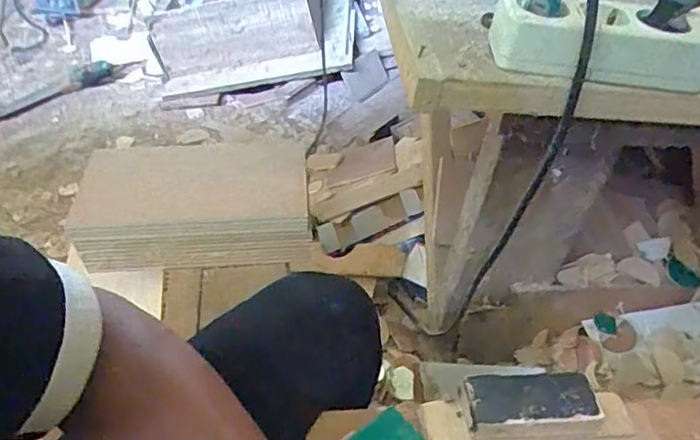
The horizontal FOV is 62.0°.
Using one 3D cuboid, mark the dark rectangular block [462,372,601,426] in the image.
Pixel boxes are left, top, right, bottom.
[{"bbox_3d":[0.118,0.114,0.372,0.085,0.014,0.034,-4,44,-6],"label":"dark rectangular block"}]

